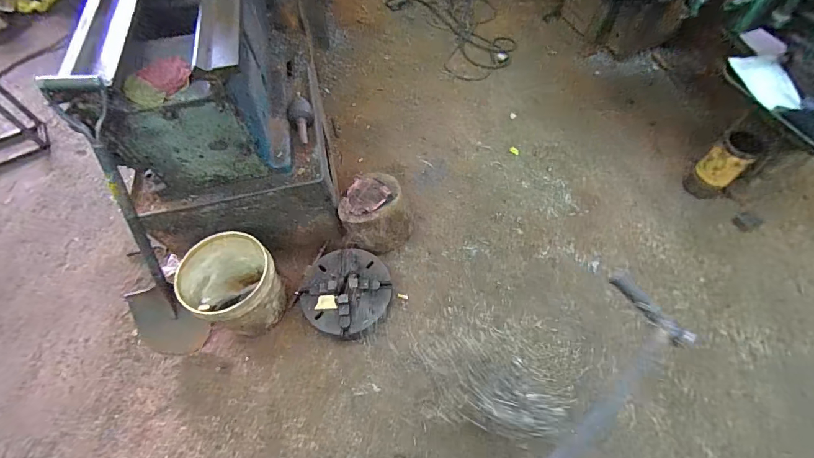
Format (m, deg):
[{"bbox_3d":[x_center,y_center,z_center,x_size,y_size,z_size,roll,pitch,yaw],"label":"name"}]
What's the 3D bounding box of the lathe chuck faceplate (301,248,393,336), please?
[{"bbox_3d":[-0.237,0.236,1.423,0.336,0.099,0.308,-1,71,4],"label":"lathe chuck faceplate"}]

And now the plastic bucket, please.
[{"bbox_3d":[-0.598,0.214,1.346,0.271,0.320,0.276,-1,59,2],"label":"plastic bucket"}]

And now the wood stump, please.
[{"bbox_3d":[-0.119,-0.064,1.524,0.274,0.258,0.273,0,59,2],"label":"wood stump"}]

